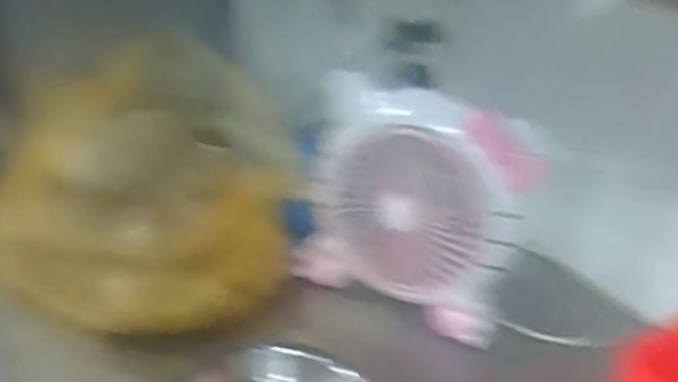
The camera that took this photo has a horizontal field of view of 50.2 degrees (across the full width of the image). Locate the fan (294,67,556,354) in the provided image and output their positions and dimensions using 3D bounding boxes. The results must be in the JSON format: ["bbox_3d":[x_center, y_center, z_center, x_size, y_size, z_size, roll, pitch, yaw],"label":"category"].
[{"bbox_3d":[0.103,0.001,0.870,0.258,0.231,0.168,19,30,21],"label":"fan"}]

